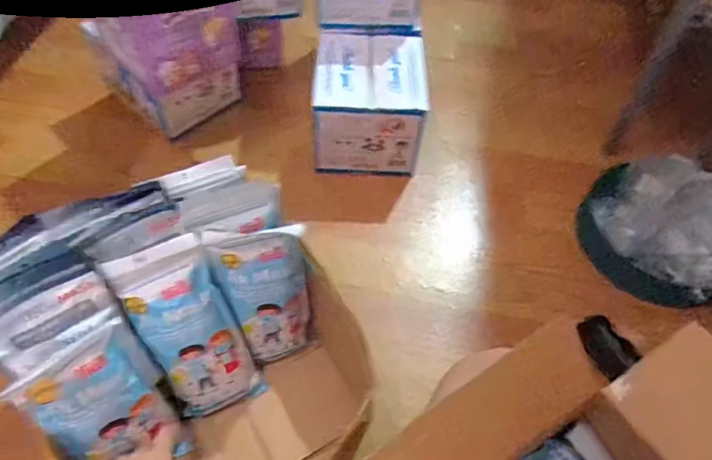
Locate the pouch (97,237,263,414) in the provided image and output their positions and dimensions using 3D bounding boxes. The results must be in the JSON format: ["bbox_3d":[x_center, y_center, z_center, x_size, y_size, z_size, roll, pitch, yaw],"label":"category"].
[{"bbox_3d":[-0.177,0.113,0.555,0.090,0.221,0.023,-28,30,-22],"label":"pouch"}]

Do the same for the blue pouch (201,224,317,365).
[{"bbox_3d":[-0.101,0.085,0.589,0.099,0.207,0.066,-11,55,-11],"label":"blue pouch"}]

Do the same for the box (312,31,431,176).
[{"bbox_3d":[0.020,-0.201,0.843,0.165,0.158,0.193,1,54,-3],"label":"box"}]

